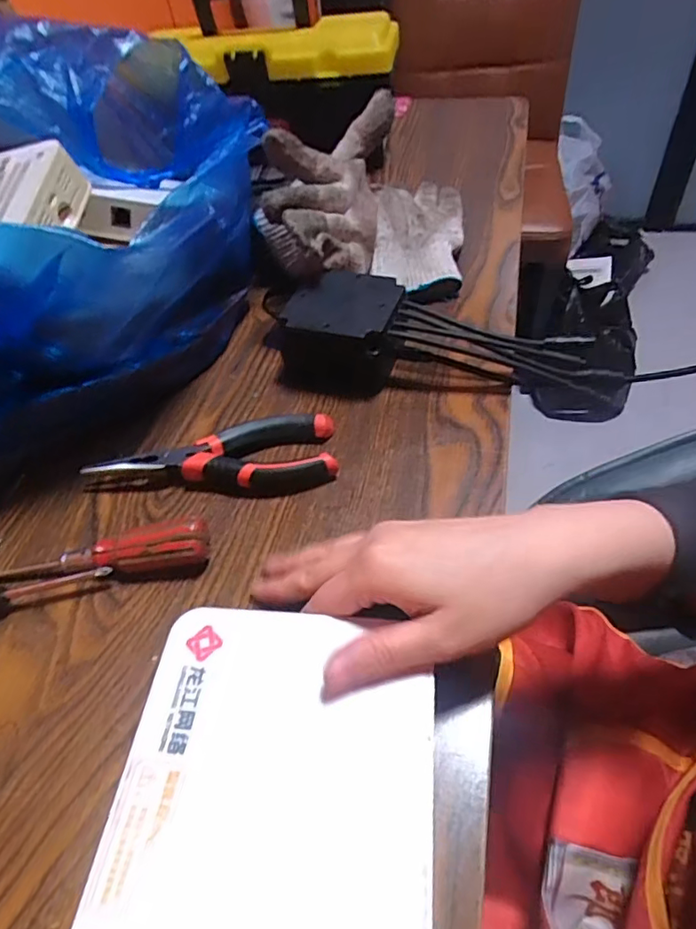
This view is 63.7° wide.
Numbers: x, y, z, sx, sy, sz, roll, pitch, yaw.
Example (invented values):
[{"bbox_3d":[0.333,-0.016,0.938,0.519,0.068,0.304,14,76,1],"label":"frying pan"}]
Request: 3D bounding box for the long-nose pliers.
[{"bbox_3d":[-0.083,-0.003,0.361,0.148,0.019,0.050,-7,48,0],"label":"long-nose pliers"}]

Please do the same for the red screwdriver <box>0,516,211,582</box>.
[{"bbox_3d":[-0.143,0.055,0.314,0.131,0.025,0.021,-11,48,-2],"label":"red screwdriver"}]

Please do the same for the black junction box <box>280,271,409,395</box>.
[{"bbox_3d":[-0.002,-0.112,0.406,0.077,0.020,0.073,14,52,19],"label":"black junction box"}]

